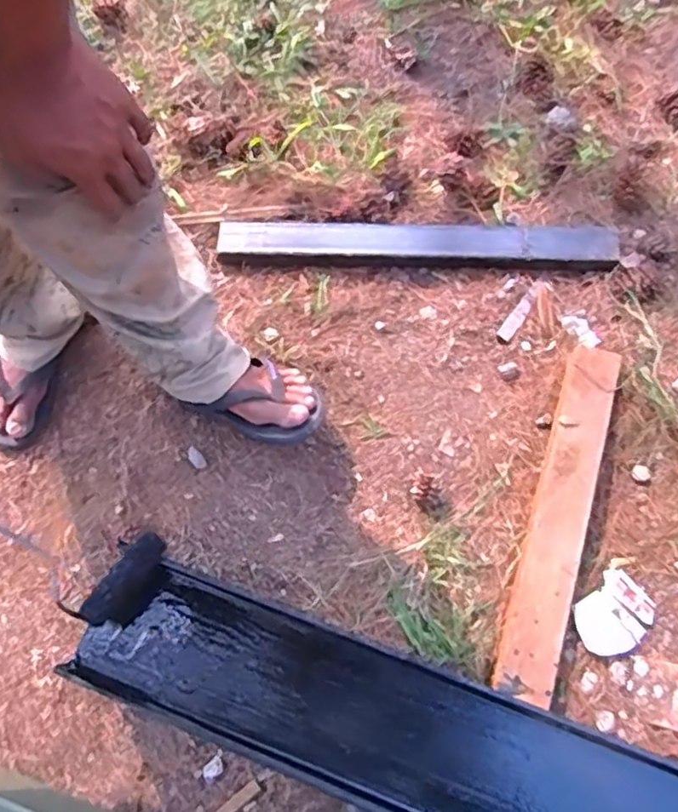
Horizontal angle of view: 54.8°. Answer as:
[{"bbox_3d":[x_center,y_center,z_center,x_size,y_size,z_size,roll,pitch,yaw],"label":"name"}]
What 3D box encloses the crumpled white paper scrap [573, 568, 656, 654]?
[{"bbox_3d":[0.335,0.256,0.798,0.099,0.010,0.079,-40,77,-11],"label":"crumpled white paper scrap"}]

